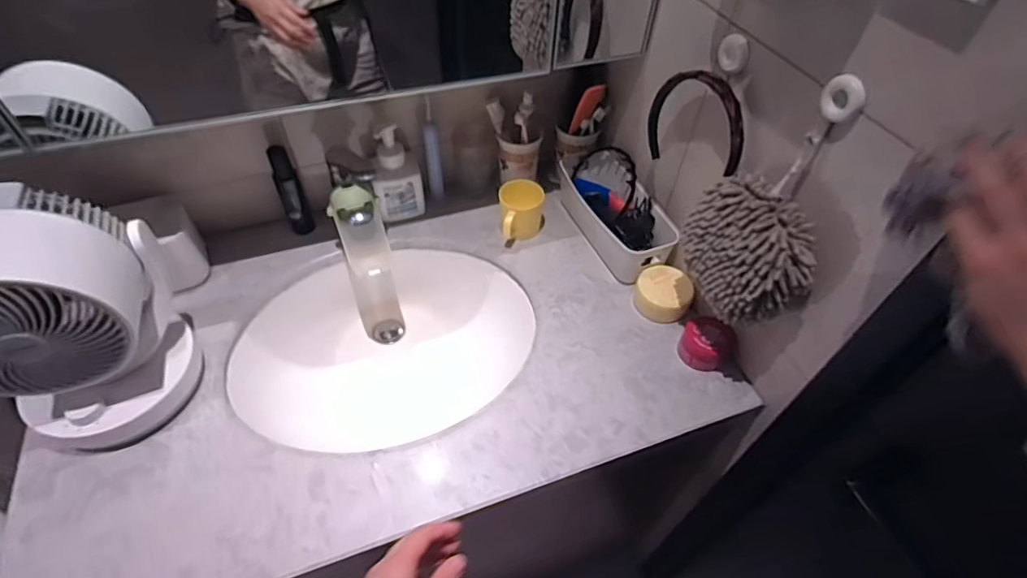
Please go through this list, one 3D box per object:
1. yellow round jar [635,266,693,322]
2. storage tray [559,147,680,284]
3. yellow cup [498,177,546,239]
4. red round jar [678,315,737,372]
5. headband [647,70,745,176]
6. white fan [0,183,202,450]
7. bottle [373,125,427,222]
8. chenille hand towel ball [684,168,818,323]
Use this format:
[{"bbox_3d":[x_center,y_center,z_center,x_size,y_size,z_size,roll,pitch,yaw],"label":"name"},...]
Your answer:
[{"bbox_3d":[0.236,0.005,0.831,0.080,0.047,0.081,1,50,-2],"label":"yellow round jar"},{"bbox_3d":[0.172,-0.133,0.920,0.112,0.099,0.265,-16,53,-16],"label":"storage tray"},{"bbox_3d":[0.013,-0.128,0.921,0.077,0.085,0.093,5,50,1],"label":"yellow cup"},{"bbox_3d":[0.286,0.080,0.775,0.074,0.052,0.069,33,56,22],"label":"red round jar"},{"bbox_3d":[0.241,-0.215,0.695,0.028,0.141,0.168,-20,54,-18],"label":"headband"},{"bbox_3d":[-0.519,0.042,0.615,0.177,0.289,0.175,-6,51,-8],"label":"white fan"},{"bbox_3d":[-0.200,-0.196,0.902,0.080,0.158,0.058,-7,51,-9],"label":"bottle"},{"bbox_3d":[0.280,-0.046,0.635,0.074,0.138,0.167,-20,54,-18],"label":"chenille hand towel ball"}]

